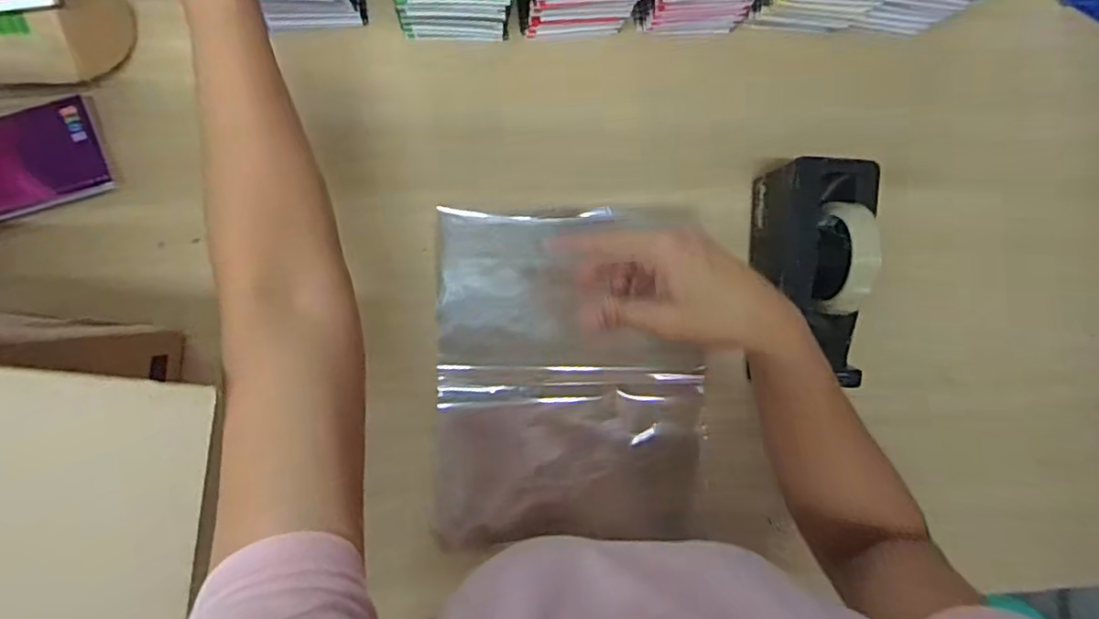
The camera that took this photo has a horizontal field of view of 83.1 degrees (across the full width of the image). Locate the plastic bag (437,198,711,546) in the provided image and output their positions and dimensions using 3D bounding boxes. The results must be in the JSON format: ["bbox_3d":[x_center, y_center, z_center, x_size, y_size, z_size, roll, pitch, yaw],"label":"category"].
[{"bbox_3d":[0.019,0.071,0.590,0.245,0.036,0.322,-1,101,-1],"label":"plastic bag"}]

